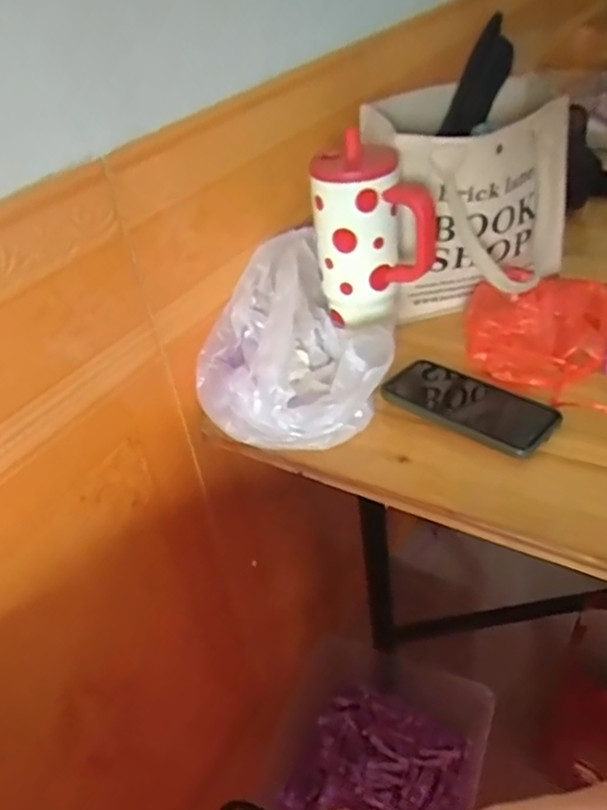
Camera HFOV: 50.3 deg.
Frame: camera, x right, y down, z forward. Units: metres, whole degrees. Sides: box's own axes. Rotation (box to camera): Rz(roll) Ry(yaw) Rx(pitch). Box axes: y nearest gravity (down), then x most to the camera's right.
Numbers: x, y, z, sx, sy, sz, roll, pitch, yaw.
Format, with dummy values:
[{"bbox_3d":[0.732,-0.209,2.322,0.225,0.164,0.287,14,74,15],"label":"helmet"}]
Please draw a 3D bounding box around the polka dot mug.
[{"bbox_3d":[0.073,-0.171,0.652,0.115,0.160,0.090,-1,38,9],"label":"polka dot mug"}]

